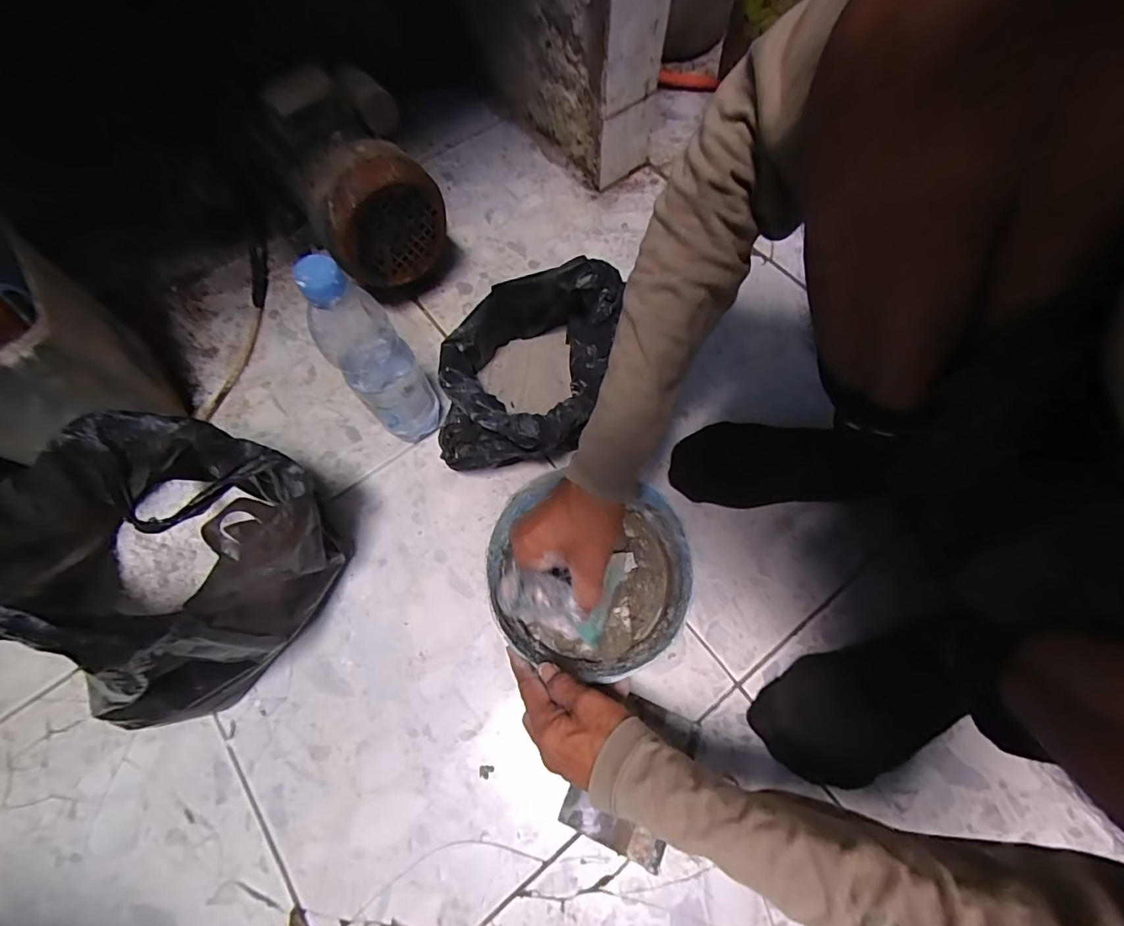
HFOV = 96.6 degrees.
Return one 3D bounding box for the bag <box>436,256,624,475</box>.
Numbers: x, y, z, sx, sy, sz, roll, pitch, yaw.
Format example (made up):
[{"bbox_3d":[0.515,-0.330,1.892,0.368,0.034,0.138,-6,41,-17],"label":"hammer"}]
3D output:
[{"bbox_3d":[-0.037,-0.096,0.532,0.154,0.117,0.211,13,68,7],"label":"bag"}]

